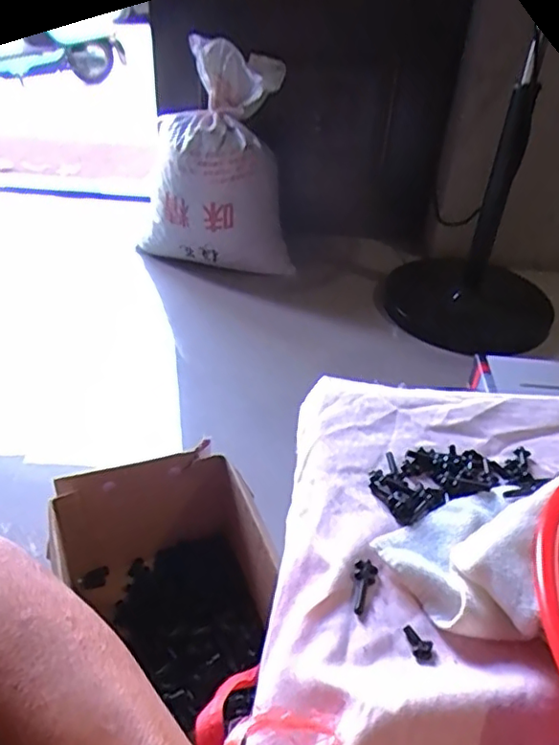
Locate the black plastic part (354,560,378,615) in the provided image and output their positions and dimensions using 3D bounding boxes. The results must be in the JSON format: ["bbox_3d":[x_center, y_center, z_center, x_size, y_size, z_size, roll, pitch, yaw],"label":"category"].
[{"bbox_3d":[0.043,0.109,0.307,0.011,0.005,0.029,11,39,14],"label":"black plastic part"}]

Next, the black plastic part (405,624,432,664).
[{"bbox_3d":[0.068,0.129,0.285,0.010,0.004,0.017,-9,39,-12],"label":"black plastic part"}]

